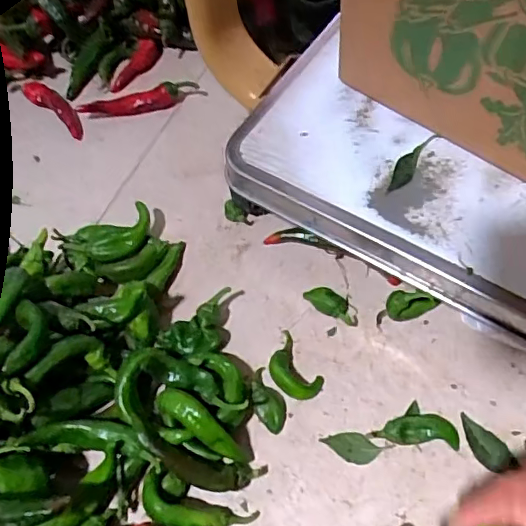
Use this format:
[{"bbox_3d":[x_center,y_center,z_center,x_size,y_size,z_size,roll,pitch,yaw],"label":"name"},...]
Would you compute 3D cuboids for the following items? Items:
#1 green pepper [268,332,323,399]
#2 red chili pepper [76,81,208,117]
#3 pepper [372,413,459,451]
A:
[{"bbox_3d":[0.023,0.086,0.453,0.035,0.013,0.056,-32,63,-14],"label":"green pepper"},{"bbox_3d":[-0.132,-0.175,0.605,0.135,0.021,0.022,-12,60,-3],"label":"red chili pepper"},{"bbox_3d":[0.117,0.126,0.424,0.063,0.013,0.025,4,60,6],"label":"pepper"}]

